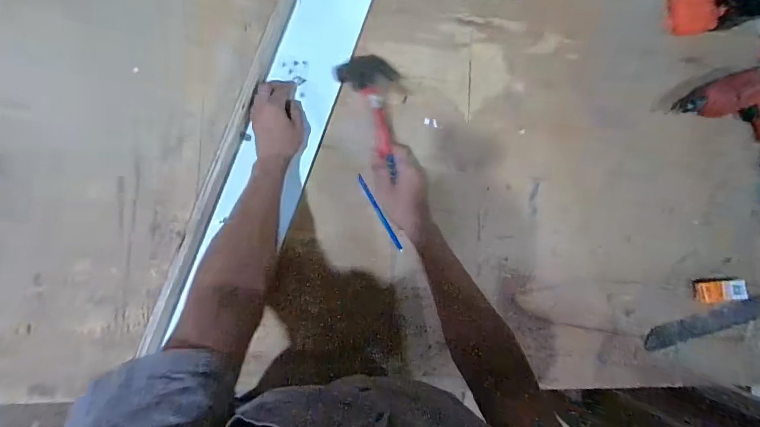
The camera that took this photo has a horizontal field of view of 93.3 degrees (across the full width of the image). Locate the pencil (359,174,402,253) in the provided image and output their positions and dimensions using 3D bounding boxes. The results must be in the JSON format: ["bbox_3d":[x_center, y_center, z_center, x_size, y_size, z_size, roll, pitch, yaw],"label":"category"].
[{"bbox_3d":[-0.001,-0.001,0.665,0.010,0.009,0.158,-30,94,-8],"label":"pencil"}]

